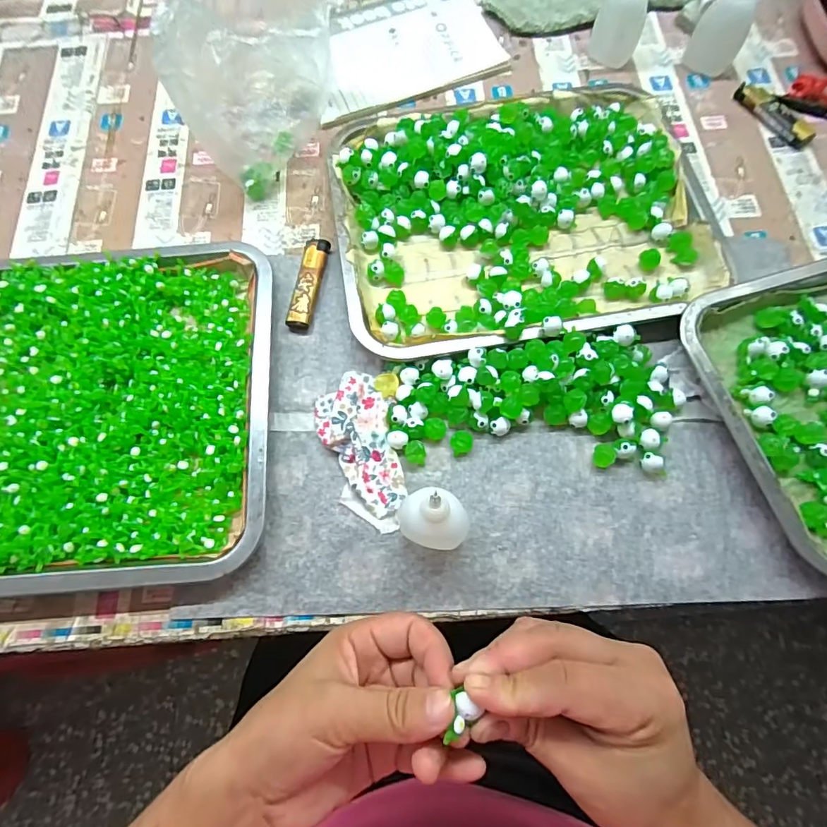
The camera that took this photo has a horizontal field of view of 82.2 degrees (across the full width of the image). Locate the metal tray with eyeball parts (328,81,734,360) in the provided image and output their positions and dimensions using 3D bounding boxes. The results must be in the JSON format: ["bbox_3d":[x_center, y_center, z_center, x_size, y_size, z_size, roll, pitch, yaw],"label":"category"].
[{"bbox_3d":[0.092,-0.172,0.396,0.304,0.031,0.240,-9,71,-2],"label":"metal tray with eyeball parts"}]

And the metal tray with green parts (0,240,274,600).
[{"bbox_3d":[-0.260,-0.006,0.356,0.307,0.030,0.264,-5,72,1],"label":"metal tray with green parts"}]

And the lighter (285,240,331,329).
[{"bbox_3d":[-0.086,-0.107,0.390,0.019,0.013,0.081,8,72,5],"label":"lighter"}]

